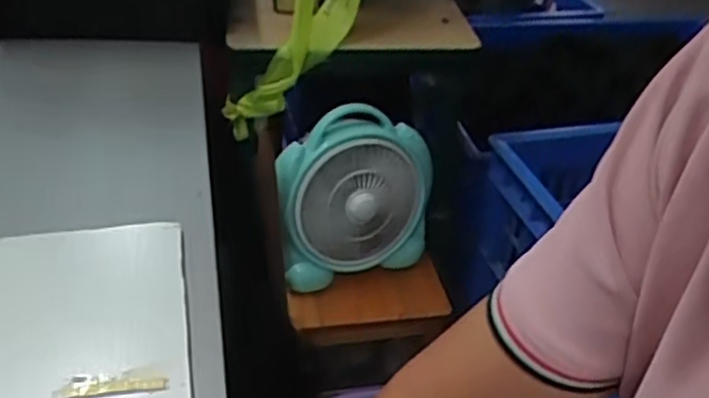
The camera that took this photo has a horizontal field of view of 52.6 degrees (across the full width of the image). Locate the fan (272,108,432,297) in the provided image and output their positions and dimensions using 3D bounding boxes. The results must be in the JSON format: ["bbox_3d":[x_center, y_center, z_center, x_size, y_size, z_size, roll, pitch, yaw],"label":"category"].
[{"bbox_3d":[0.004,-0.003,0.979,0.221,0.215,0.074,-14,38,-23],"label":"fan"}]

